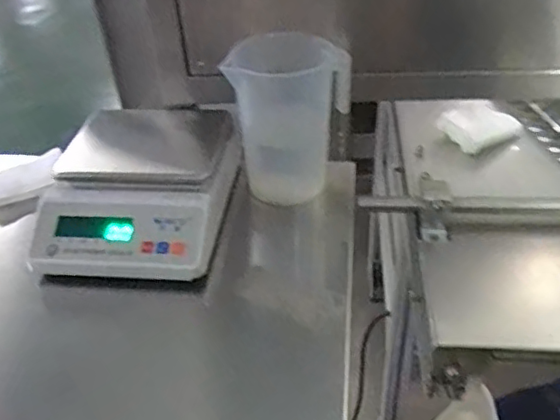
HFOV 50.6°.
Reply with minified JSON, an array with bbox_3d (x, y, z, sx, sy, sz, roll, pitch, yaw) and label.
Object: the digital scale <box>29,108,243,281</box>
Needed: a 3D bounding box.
[{"bbox_3d":[-0.155,-0.029,0.673,0.197,0.080,0.239,2,39,7],"label":"digital scale"}]

